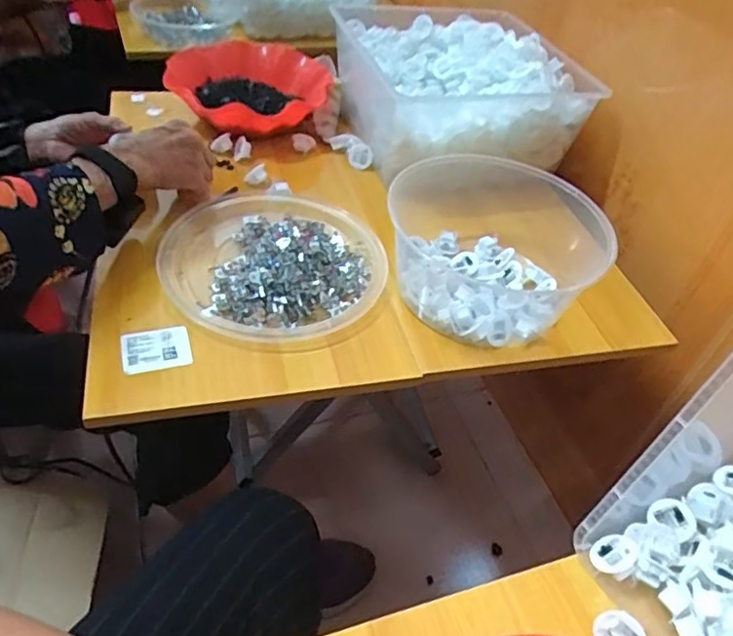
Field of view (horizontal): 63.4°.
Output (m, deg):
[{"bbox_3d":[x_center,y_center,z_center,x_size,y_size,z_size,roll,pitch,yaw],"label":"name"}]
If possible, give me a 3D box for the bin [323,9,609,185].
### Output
[{"bbox_3d":[0.129,-0.362,0.892,0.307,0.119,0.376,-5,44,-12],"label":"bin"}]

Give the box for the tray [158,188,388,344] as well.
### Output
[{"bbox_3d":[-0.099,-0.072,0.639,0.224,0.025,0.246,3,45,-3],"label":"tray"}]

